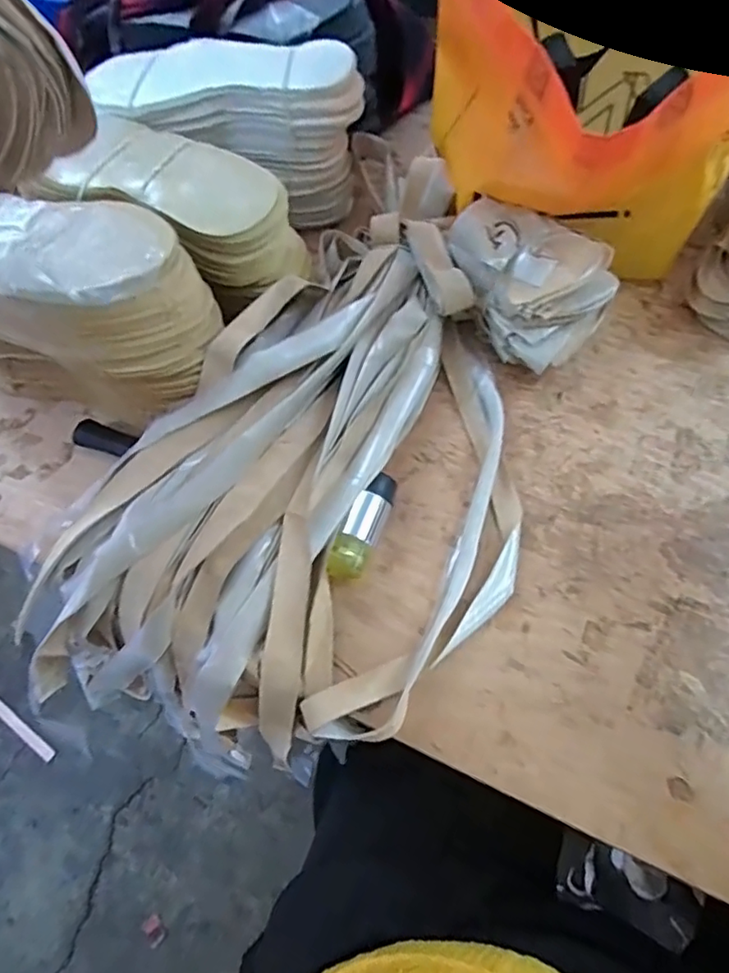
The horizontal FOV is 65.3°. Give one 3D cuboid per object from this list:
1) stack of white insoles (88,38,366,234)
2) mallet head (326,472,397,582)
[{"bbox_3d":[-0.122,-0.333,0.560,0.244,0.127,0.104,-9,60,0],"label":"stack of white insoles"},{"bbox_3d":[0.000,0.030,0.418,0.023,0.030,0.082,21,65,14],"label":"mallet head"}]

